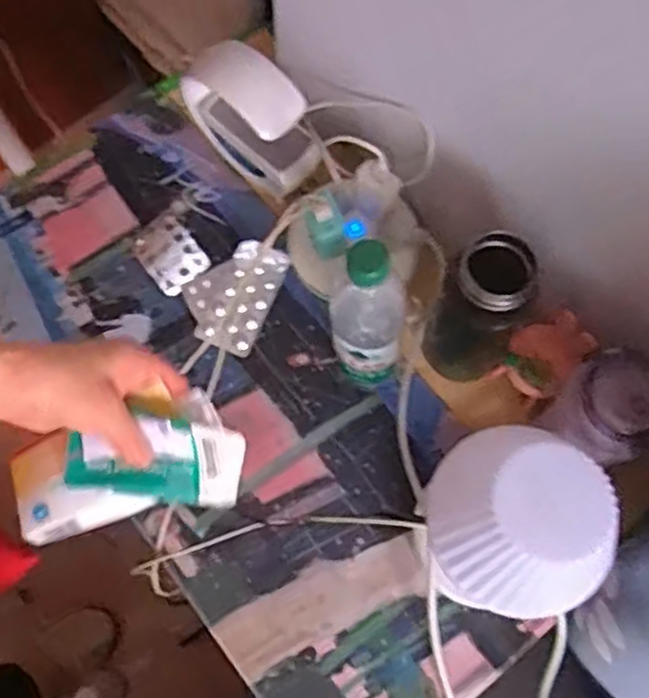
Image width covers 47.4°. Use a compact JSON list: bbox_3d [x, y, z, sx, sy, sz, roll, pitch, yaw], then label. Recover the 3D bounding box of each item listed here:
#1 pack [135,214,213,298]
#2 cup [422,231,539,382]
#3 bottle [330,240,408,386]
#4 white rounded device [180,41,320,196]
[{"bbox_3d":[-0.160,-0.098,0.767,0.059,0.011,0.069,-39,93,2],"label":"pack"},{"bbox_3d":[0.132,-0.034,0.653,0.067,0.204,0.065,0,70,0],"label":"cup"},{"bbox_3d":[0.034,-0.021,0.631,0.062,0.227,0.060,-2,70,0],"label":"bottle"},{"bbox_3d":[-0.073,-0.223,0.736,0.147,0.142,0.052,41,76,13],"label":"white rounded device"}]

